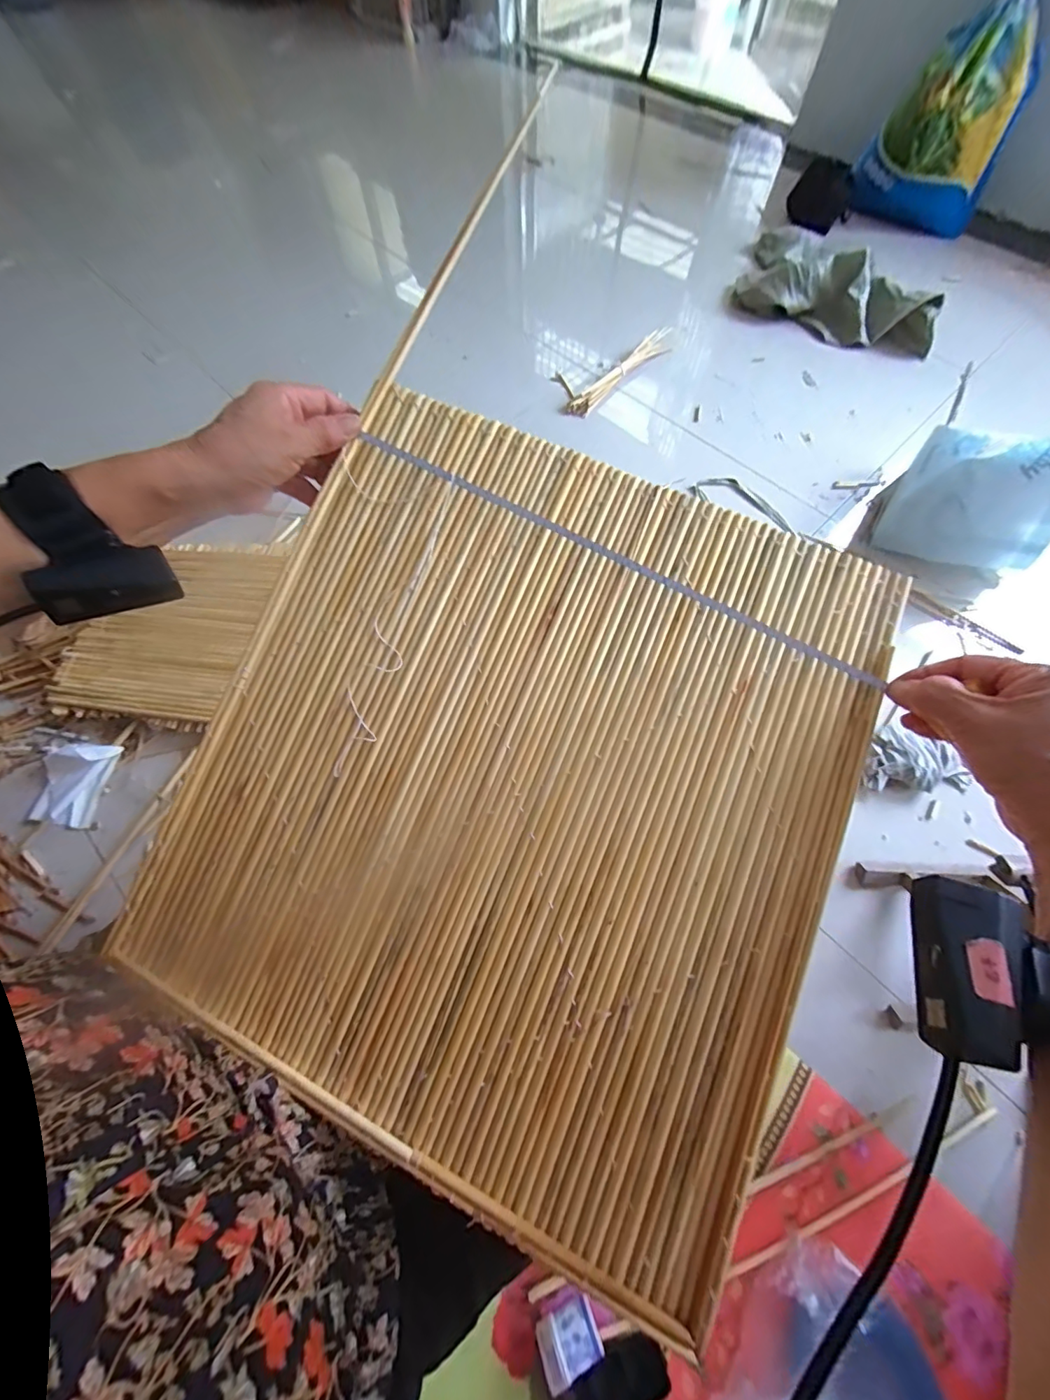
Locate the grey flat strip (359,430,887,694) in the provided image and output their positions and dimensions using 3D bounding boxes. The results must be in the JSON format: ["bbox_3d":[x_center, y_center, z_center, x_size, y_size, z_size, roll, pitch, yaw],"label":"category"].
[{"bbox_3d":[0.058,-0.112,0.337,0.422,0.008,0.008,29,70,7],"label":"grey flat strip"}]

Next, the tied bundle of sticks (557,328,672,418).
[{"bbox_3d":[0.269,-0.916,1.217,0.446,0.043,0.100,-41,74,-16],"label":"tied bundle of sticks"}]

